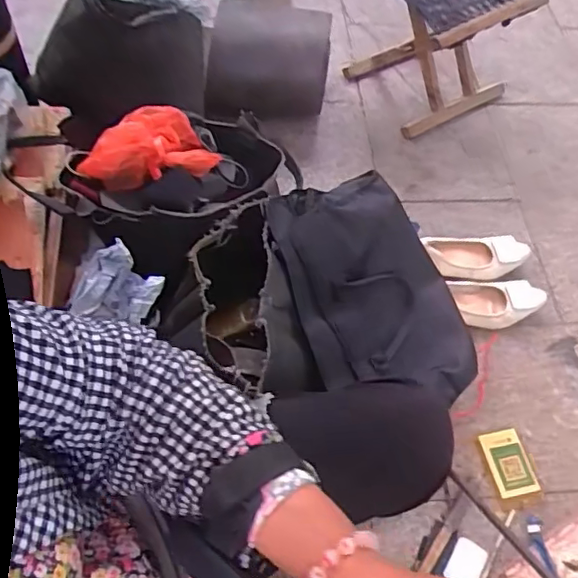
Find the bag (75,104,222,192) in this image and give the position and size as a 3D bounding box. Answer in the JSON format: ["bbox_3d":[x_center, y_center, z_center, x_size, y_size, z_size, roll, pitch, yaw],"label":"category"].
[{"bbox_3d":[-0.214,-0.204,0.883,0.109,0.097,0.189,39,63,16],"label":"bag"}]

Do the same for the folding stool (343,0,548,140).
[{"bbox_3d":[0.343,-0.576,1.304,0.285,0.309,0.266,-22,64,-18],"label":"folding stool"}]

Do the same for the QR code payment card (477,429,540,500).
[{"bbox_3d":[0.354,0.280,0.932,0.068,0.007,0.102,-8,60,-11],"label":"QR code payment card"}]

